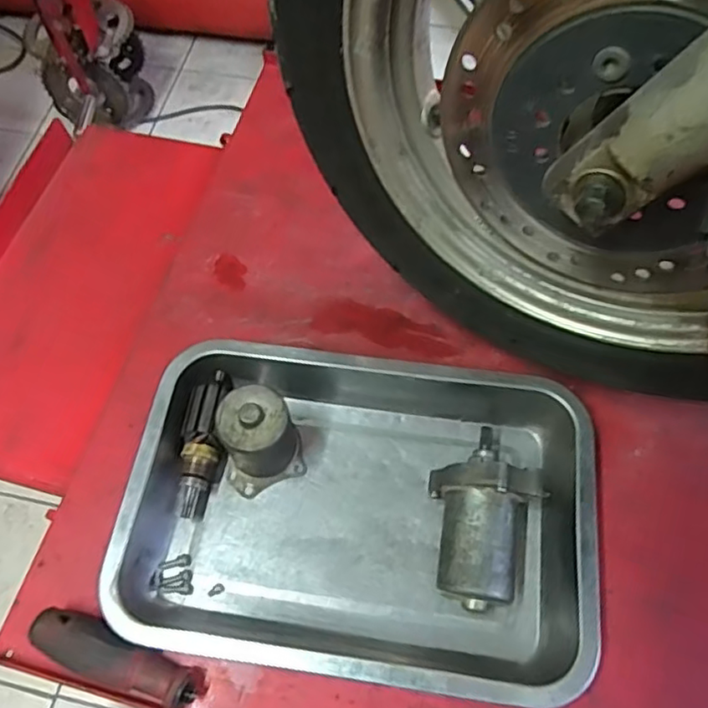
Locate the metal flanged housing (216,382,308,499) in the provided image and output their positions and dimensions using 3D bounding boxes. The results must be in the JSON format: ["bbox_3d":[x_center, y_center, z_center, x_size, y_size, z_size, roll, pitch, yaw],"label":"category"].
[{"bbox_3d":[-0.070,0.060,0.436,0.057,0.075,0.053,-24,66,-10],"label":"metal flanged housing"}]

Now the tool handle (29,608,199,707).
[{"bbox_3d":[-0.152,0.196,0.396,0.108,0.032,0.030,18,66,10],"label":"tool handle"}]

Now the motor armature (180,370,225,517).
[{"bbox_3d":[-0.113,0.067,0.457,0.027,0.029,0.107,4,81,3],"label":"motor armature"}]

